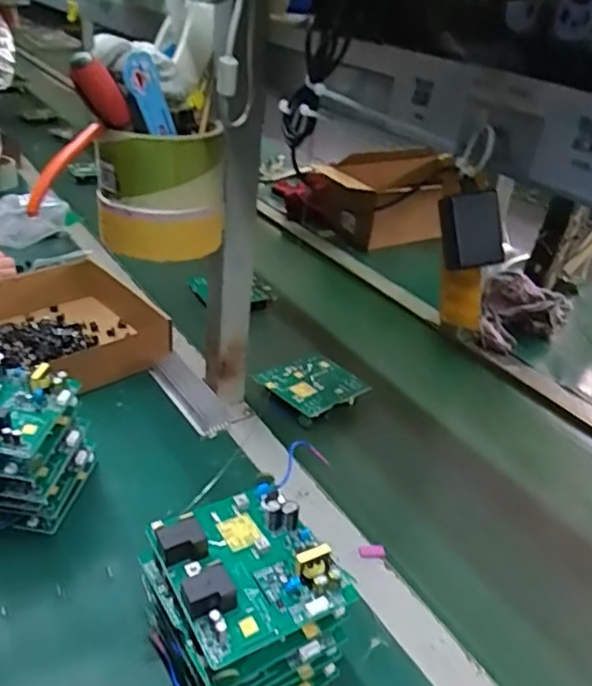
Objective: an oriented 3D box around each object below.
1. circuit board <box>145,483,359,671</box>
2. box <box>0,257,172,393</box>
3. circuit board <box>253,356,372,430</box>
[{"bbox_3d":[-0.037,0.159,0.448,0.113,0.029,0.126,-14,36,-28],"label":"circuit board"},{"bbox_3d":[-0.357,-0.014,0.850,0.324,0.076,0.221,-17,38,-32],"label":"box"},{"bbox_3d":[0.025,0.058,0.848,0.132,0.029,0.106,-22,41,-37],"label":"circuit board"}]

